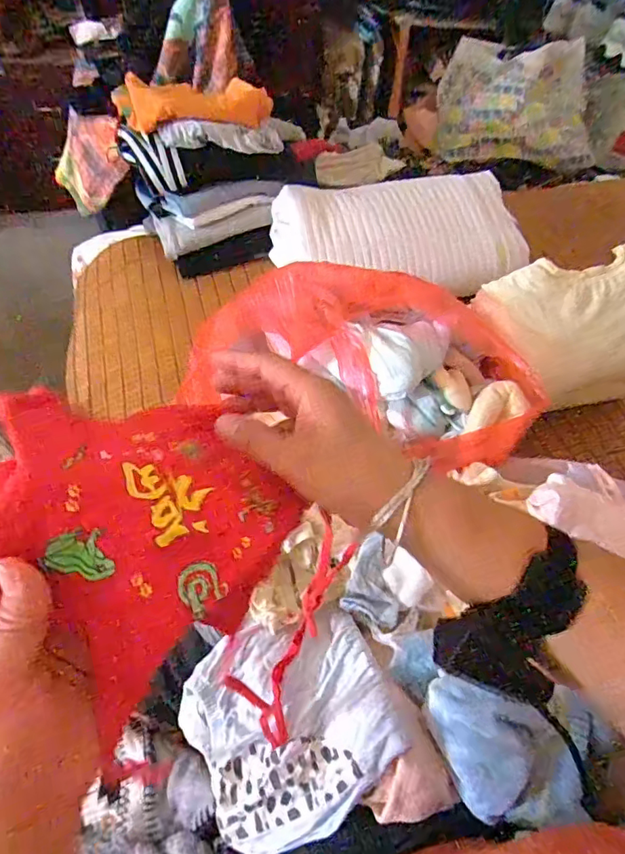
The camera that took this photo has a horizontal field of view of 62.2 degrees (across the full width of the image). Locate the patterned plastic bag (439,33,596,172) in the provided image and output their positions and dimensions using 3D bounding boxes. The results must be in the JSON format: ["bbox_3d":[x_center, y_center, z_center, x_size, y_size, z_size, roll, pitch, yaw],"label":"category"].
[{"bbox_3d":[0.531,-0.820,1.339,0.383,0.231,0.244,1,52,-3],"label":"patterned plastic bag"}]

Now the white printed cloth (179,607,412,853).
[{"bbox_3d":[-0.016,0.230,0.409,0.162,0.066,0.152,-16,55,-15],"label":"white printed cloth"}]

